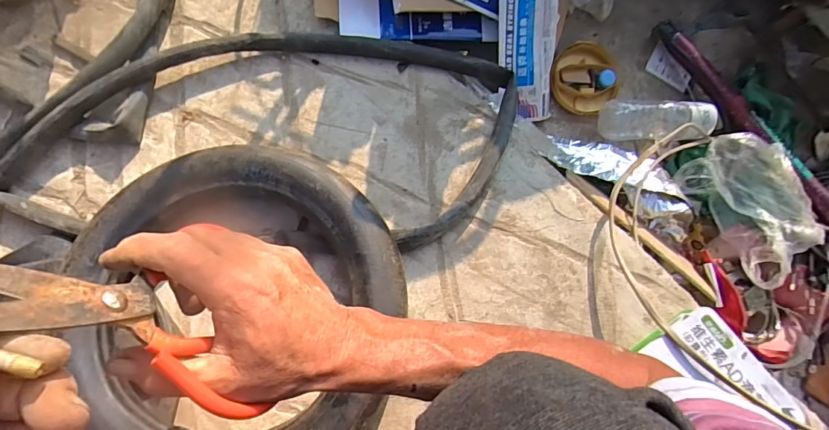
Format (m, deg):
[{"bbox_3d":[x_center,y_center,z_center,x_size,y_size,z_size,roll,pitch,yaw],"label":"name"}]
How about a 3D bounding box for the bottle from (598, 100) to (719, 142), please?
[{"bbox_3d":[0.429,-0.168,0.757,0.197,0.052,0.066,2,87,-9],"label":"bottle"}]

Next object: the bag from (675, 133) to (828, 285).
[{"bbox_3d":[0.573,-0.021,0.735,0.180,0.103,0.234,-34,93,-9],"label":"bag"}]

